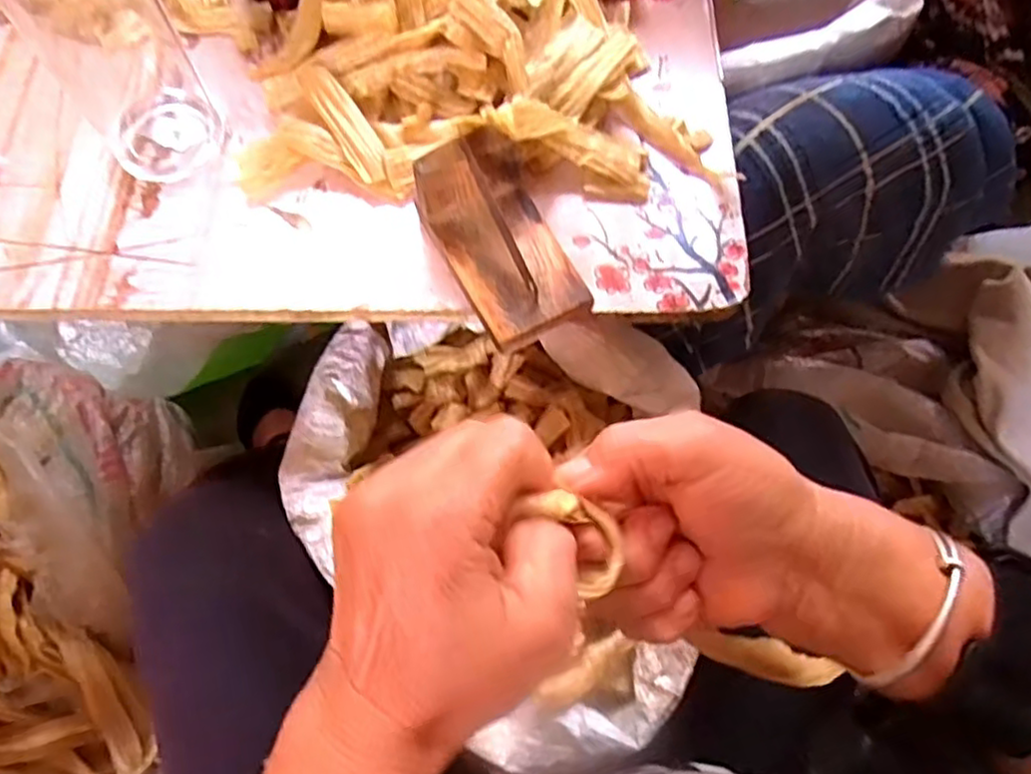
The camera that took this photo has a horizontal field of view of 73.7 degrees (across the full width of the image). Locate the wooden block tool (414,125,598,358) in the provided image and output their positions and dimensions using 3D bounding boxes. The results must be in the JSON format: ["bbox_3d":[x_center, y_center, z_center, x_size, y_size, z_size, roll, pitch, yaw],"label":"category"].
[{"bbox_3d":[-0.005,-0.082,0.378,0.063,0.057,0.098,-26,67,-10],"label":"wooden block tool"}]

